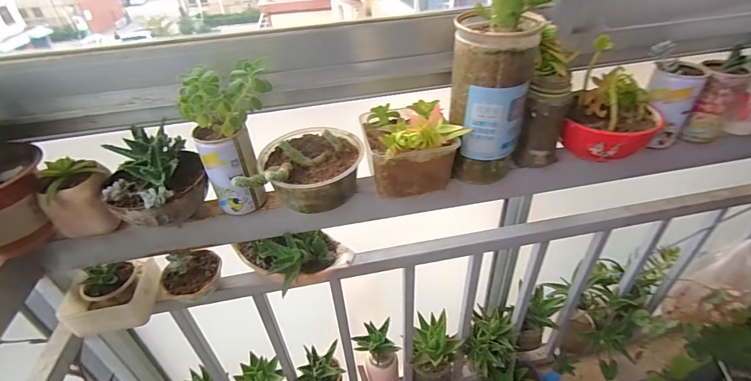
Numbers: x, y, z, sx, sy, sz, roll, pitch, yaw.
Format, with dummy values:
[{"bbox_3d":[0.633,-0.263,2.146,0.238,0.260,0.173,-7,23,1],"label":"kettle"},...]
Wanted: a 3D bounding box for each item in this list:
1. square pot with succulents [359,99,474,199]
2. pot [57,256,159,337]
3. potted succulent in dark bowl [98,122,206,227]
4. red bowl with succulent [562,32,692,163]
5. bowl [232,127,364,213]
[{"bbox_3d":[0.051,-0.061,0.509,0.116,0.108,0.129,-9,36,-8],"label":"square pot with succulents"},{"bbox_3d":[-0.408,0.154,0.563,0.117,0.074,0.102,-10,37,-9],"label":"pot"},{"bbox_3d":[-0.284,-0.016,0.472,0.108,0.092,0.119,-26,41,-28],"label":"potted succulent in dark bowl"},{"bbox_3d":[0.358,-0.130,0.528,0.122,0.146,0.131,23,43,31],"label":"red bowl with succulent"},{"bbox_3d":[-0.089,-0.032,0.511,0.137,0.088,0.175,-4,36,0],"label":"bowl"}]

